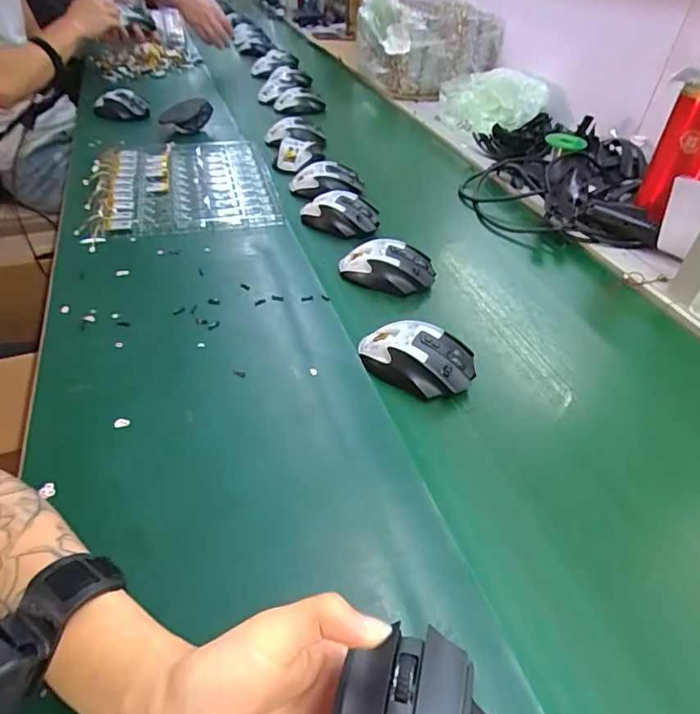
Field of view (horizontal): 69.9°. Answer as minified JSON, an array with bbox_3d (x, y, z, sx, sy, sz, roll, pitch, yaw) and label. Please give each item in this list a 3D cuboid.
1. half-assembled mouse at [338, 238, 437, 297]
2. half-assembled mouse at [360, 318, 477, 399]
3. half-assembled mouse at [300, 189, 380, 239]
[{"bbox_3d":[0.047,-0.115,0.623,0.117,0.036,0.064,12,42,8],"label":"half-assembled mouse"},{"bbox_3d":[0.064,-0.002,0.496,0.119,0.036,0.071,19,43,15],"label":"half-assembled mouse"},{"bbox_3d":[-0.015,-0.209,0.722,0.113,0.039,0.070,26,46,22],"label":"half-assembled mouse"}]

